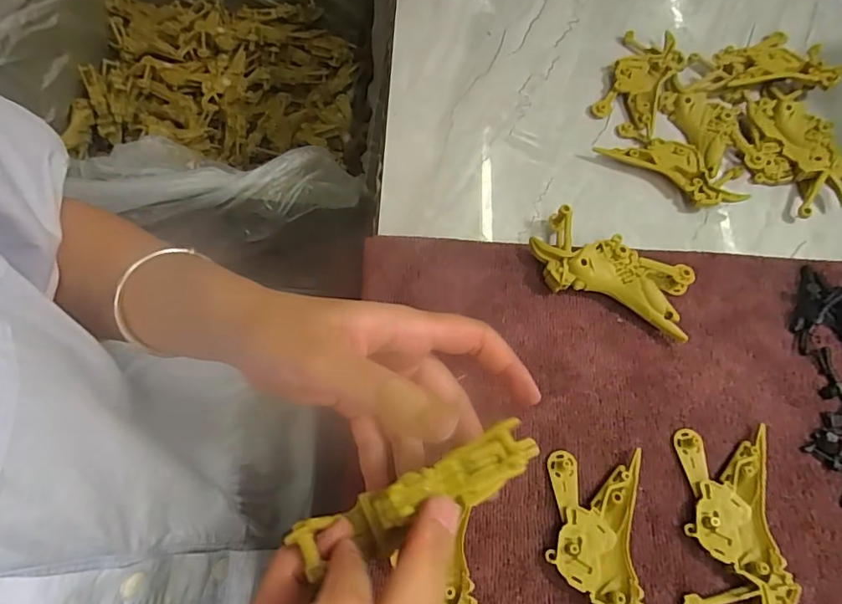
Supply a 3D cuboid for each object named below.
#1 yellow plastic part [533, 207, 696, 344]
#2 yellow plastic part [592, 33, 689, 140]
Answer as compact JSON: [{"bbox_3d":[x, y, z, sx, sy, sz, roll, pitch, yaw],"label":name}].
[{"bbox_3d":[0.117,-0.017,0.318,0.098,0.024,0.048,27,69,10],"label":"yellow plastic part"},{"bbox_3d":[0.170,-0.171,0.395,0.048,0.012,0.092,25,69,9],"label":"yellow plastic part"}]

